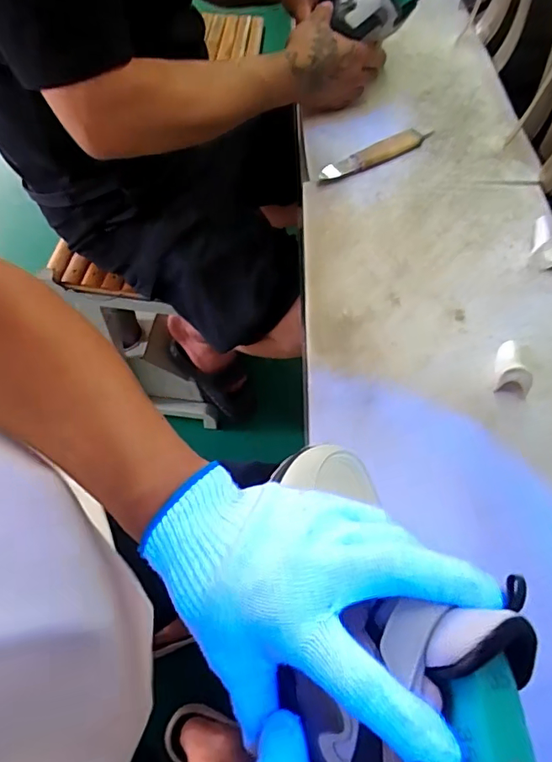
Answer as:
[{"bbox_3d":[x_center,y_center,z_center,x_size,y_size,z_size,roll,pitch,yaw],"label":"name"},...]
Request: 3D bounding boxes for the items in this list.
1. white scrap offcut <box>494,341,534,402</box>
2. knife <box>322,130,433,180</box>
[{"bbox_3d":[0.222,-0.016,0.466,0.028,0.026,0.057,11,58,6],"label":"white scrap offcut"},{"bbox_3d":[0.131,-0.294,0.644,0.177,0.015,0.030,-32,64,-19],"label":"knife"}]

